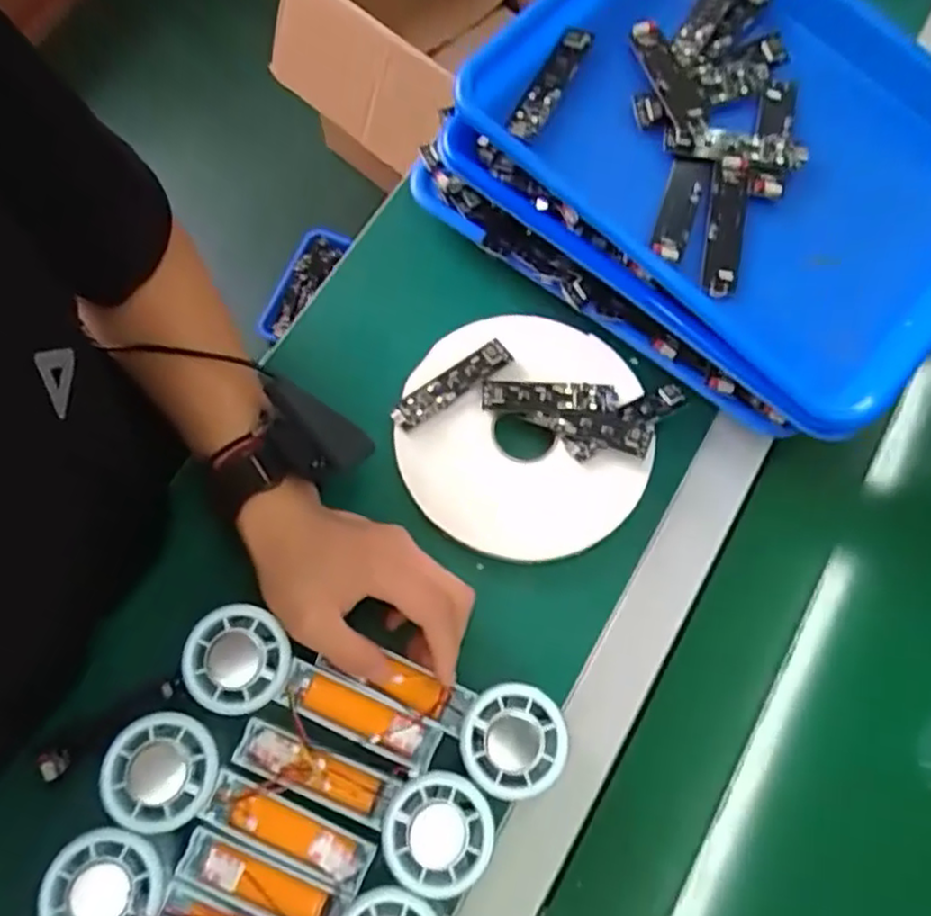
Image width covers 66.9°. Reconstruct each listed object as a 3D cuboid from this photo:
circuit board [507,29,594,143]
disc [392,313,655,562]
[{"bbox_3d":[0.054,-0.246,0.465,0.022,0.012,0.077,33,93,9],"label":"circuit board"},{"bbox_3d":[0.041,-0.018,0.480,0.164,0.012,0.167,0,73,-1],"label":"disc"}]

